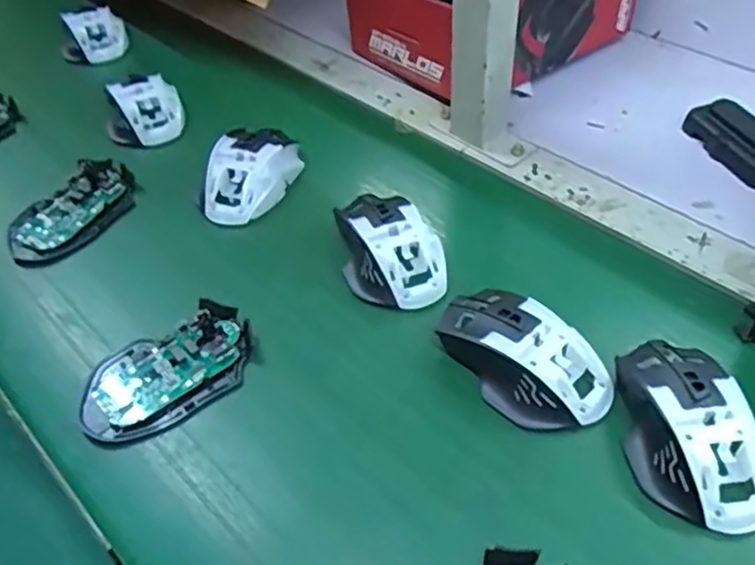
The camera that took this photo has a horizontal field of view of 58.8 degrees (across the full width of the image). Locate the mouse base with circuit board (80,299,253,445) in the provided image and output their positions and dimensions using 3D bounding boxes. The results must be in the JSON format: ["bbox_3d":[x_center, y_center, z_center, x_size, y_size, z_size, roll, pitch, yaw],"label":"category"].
[{"bbox_3d":[-0.136,0.058,0.436,0.112,0.019,0.071,-24,50,-18],"label":"mouse base with circuit board"}]

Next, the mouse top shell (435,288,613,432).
[{"bbox_3d":[0.089,0.043,0.418,0.114,0.033,0.065,32,56,29],"label":"mouse top shell"}]

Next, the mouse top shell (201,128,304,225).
[{"bbox_3d":[-0.107,-0.094,0.563,0.070,0.039,0.104,9,48,12],"label":"mouse top shell"}]

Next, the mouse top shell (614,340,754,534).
[{"bbox_3d":[0.175,0.079,0.378,0.067,0.033,0.112,-6,47,-1],"label":"mouse top shell"}]

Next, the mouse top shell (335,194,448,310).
[{"bbox_3d":[0.007,-0.030,0.495,0.074,0.036,0.112,-20,49,-14],"label":"mouse top shell"}]

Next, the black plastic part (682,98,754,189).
[{"bbox_3d":[0.308,-0.119,0.565,0.043,0.027,0.102,-20,49,-14],"label":"black plastic part"}]

